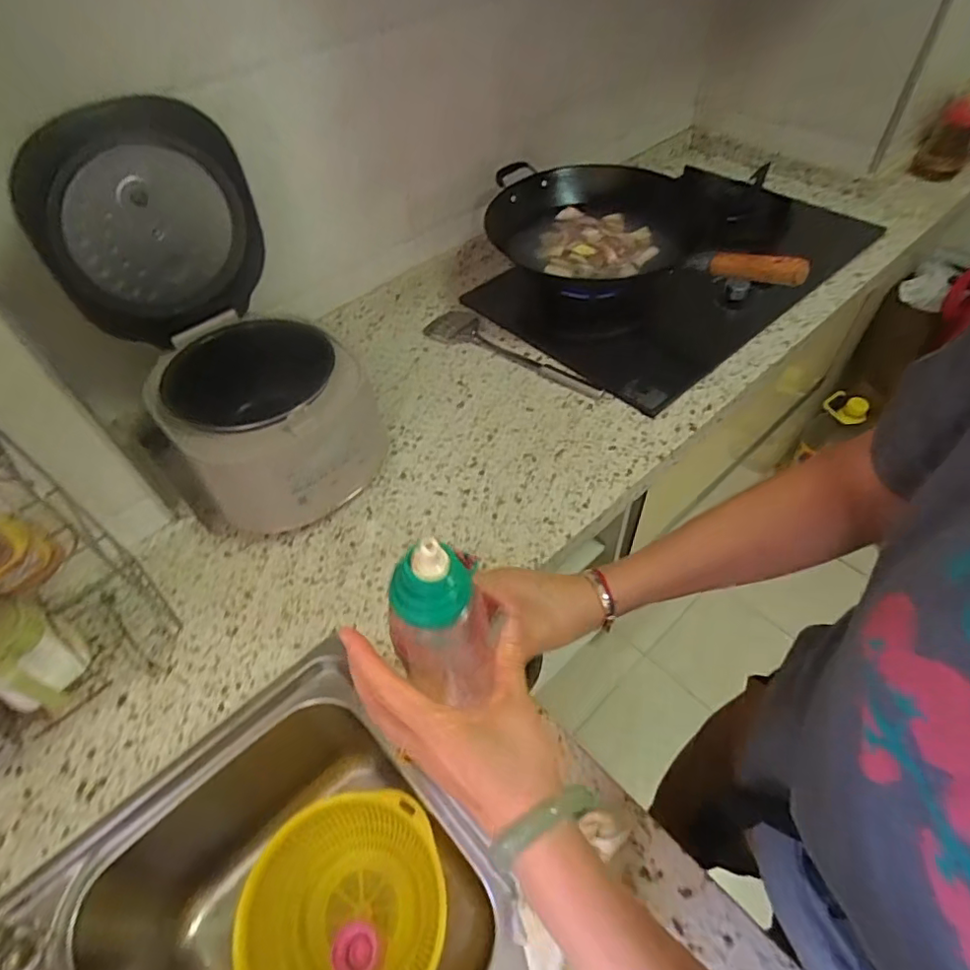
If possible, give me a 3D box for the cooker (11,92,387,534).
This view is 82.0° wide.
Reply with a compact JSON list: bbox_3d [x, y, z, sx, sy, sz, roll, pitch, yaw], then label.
[{"bbox_3d":[-0.300,-0.173,0.634,0.226,0.388,0.288,-29,55,-19],"label":"cooker"}]

